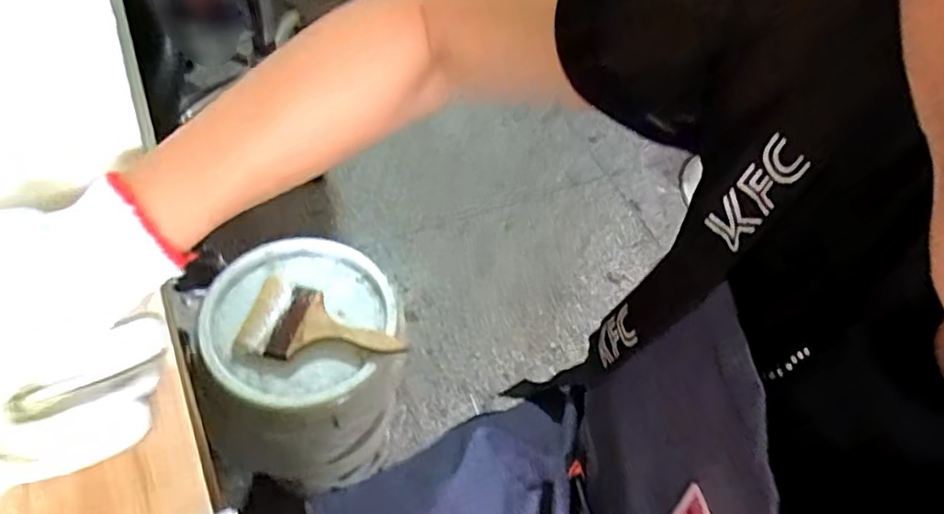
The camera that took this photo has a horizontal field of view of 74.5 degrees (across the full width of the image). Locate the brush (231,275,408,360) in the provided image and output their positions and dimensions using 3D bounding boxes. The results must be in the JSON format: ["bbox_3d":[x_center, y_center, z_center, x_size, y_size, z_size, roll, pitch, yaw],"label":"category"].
[{"bbox_3d":[-0.187,0.076,0.785,0.200,0.033,0.117,7,52,-5],"label":"brush"}]

